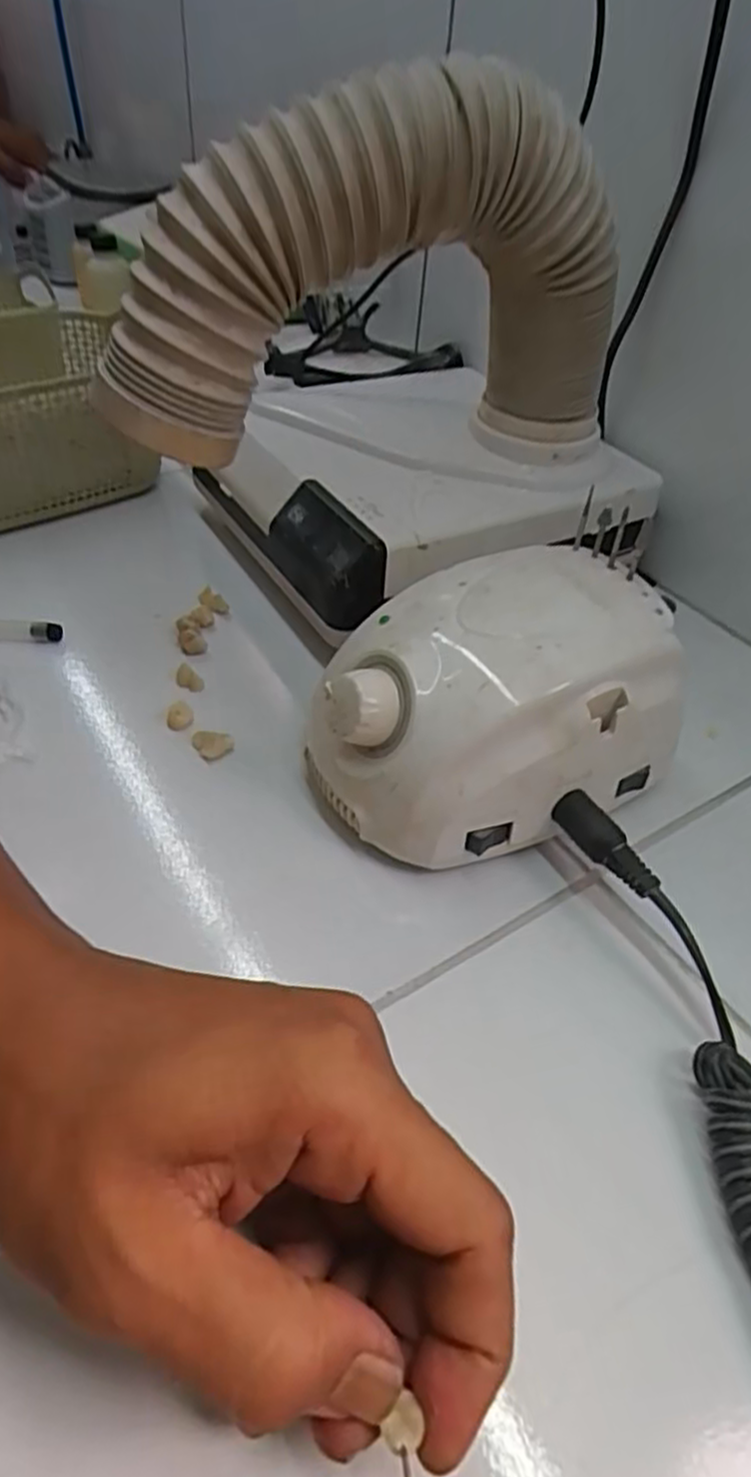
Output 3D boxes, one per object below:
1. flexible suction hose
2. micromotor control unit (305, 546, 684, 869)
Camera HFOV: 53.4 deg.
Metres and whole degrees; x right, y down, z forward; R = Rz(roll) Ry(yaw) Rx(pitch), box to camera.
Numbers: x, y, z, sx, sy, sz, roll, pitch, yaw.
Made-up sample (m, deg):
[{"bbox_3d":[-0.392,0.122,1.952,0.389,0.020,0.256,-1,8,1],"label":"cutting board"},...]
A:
[{"bbox_3d":[0.000,-0.183,0.325,0.227,0.158,0.079,-24,52,-27],"label":"flexible suction hose"},{"bbox_3d":[0.046,-0.013,0.305,0.140,0.083,0.098,-19,50,-23],"label":"micromotor control unit"}]

